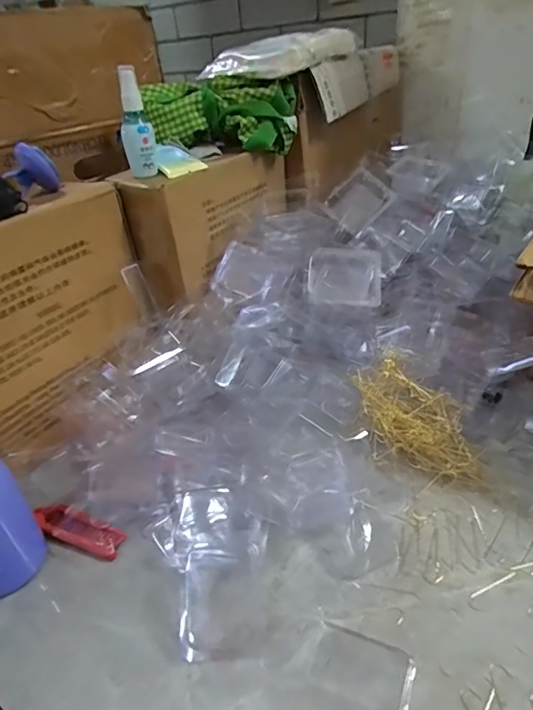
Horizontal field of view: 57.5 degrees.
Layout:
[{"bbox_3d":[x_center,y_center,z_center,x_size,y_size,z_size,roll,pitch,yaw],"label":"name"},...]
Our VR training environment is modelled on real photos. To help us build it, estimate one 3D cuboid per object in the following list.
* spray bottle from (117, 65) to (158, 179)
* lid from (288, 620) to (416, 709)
[{"bbox_3d":[-0.157,-0.271,0.580,0.036,0.122,0.029,-12,34,-10],"label":"spray bottle"},{"bbox_3d":[0.066,0.230,0.363,0.082,0.004,0.047,14,38,27],"label":"lid"}]

